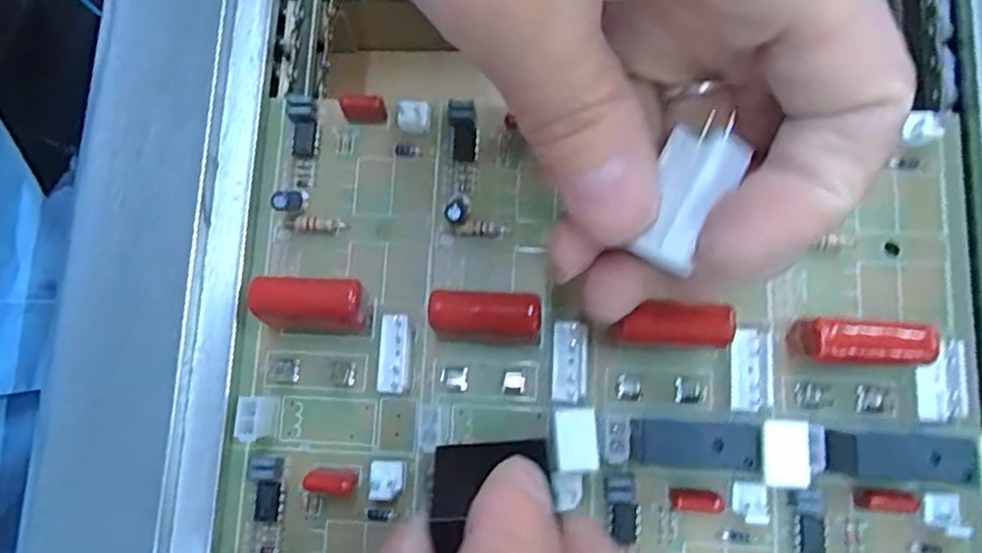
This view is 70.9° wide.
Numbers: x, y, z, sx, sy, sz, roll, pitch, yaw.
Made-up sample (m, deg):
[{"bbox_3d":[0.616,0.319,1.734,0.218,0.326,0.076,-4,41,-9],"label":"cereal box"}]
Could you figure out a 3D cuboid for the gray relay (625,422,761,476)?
[{"bbox_3d":[0.045,0.039,0.160,0.027,0.023,0.010,3,80,4],"label":"gray relay"}]

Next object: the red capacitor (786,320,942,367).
[{"bbox_3d":[0.088,0.015,0.166,0.029,0.017,0.013,6,80,2],"label":"red capacitor"}]

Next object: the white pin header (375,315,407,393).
[{"bbox_3d":[-0.026,0.020,0.180,0.007,0.004,0.020,2,80,4],"label":"white pin header"}]

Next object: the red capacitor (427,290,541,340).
[{"bbox_3d":[-0.001,0.011,0.173,0.027,0.020,0.010,4,80,4],"label":"red capacitor"}]

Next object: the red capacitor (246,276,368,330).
[{"bbox_3d":[-0.045,0.008,0.176,0.028,0.017,0.012,1,80,4],"label":"red capacitor"}]

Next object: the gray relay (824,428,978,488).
[{"bbox_3d":[0.088,0.041,0.158,0.030,0.023,0.010,4,80,5],"label":"gray relay"}]

